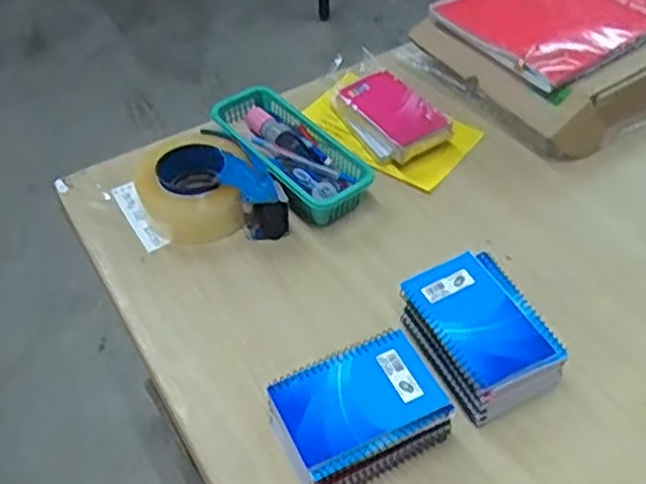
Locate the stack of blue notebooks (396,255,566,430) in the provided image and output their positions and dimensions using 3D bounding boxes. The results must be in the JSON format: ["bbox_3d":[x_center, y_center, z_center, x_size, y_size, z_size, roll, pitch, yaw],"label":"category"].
[{"bbox_3d":[0.141,0.082,0.625,0.114,0.052,0.141,-24,52,-19],"label":"stack of blue notebooks"}]

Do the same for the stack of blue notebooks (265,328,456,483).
[{"bbox_3d":[0.026,0.144,0.576,0.135,0.052,0.093,-23,52,-18],"label":"stack of blue notebooks"}]

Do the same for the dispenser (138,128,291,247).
[{"bbox_3d":[-0.129,-0.055,0.758,0.129,0.061,0.164,-25,53,-20],"label":"dispenser"}]

